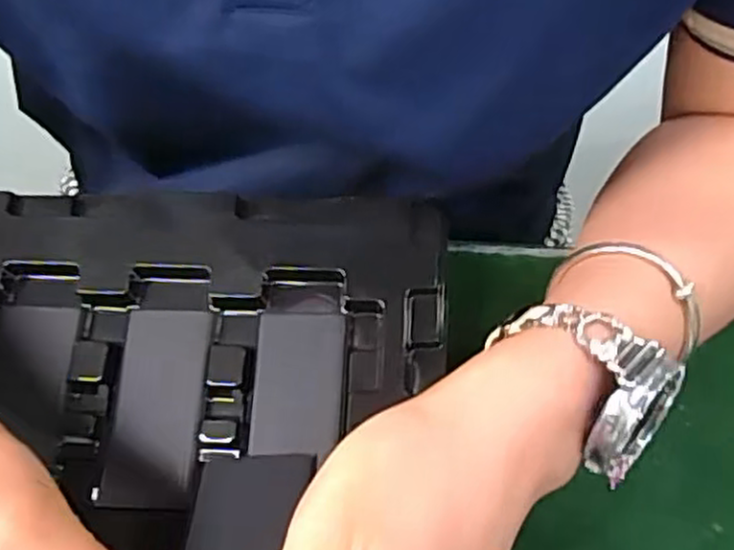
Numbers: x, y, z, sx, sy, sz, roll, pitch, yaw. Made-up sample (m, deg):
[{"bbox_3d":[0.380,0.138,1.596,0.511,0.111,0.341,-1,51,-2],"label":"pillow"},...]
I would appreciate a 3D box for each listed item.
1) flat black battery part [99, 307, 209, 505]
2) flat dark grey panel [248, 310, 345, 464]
[{"bbox_3d":[-0.082,0.050,0.282,0.034,0.006,0.076,0,68,4],"label":"flat black battery part"},{"bbox_3d":[-0.027,0.041,0.282,0.035,0.005,0.056,0,68,4],"label":"flat dark grey panel"}]

